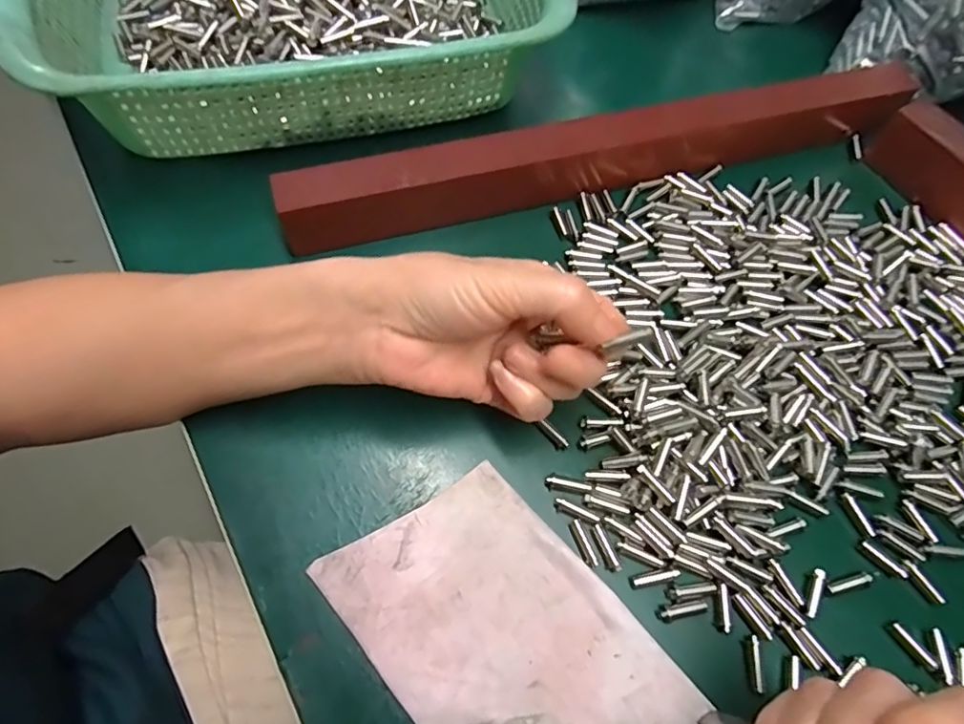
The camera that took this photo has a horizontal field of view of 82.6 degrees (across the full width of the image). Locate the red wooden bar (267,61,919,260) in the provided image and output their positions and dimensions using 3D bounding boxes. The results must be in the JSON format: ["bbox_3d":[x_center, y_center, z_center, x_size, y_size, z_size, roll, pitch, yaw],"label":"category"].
[{"bbox_3d":[0.087,-0.130,0.328,0.403,0.041,0.032,-17,65,-10],"label":"red wooden bar"}]

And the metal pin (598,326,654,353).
[{"bbox_3d":[0.056,-0.008,0.211,0.021,0.005,0.004,-25,63,19],"label":"metal pin"}]

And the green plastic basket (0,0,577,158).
[{"bbox_3d":[-0.110,-0.229,0.335,0.281,0.074,0.215,-16,65,-9],"label":"green plastic basket"}]

